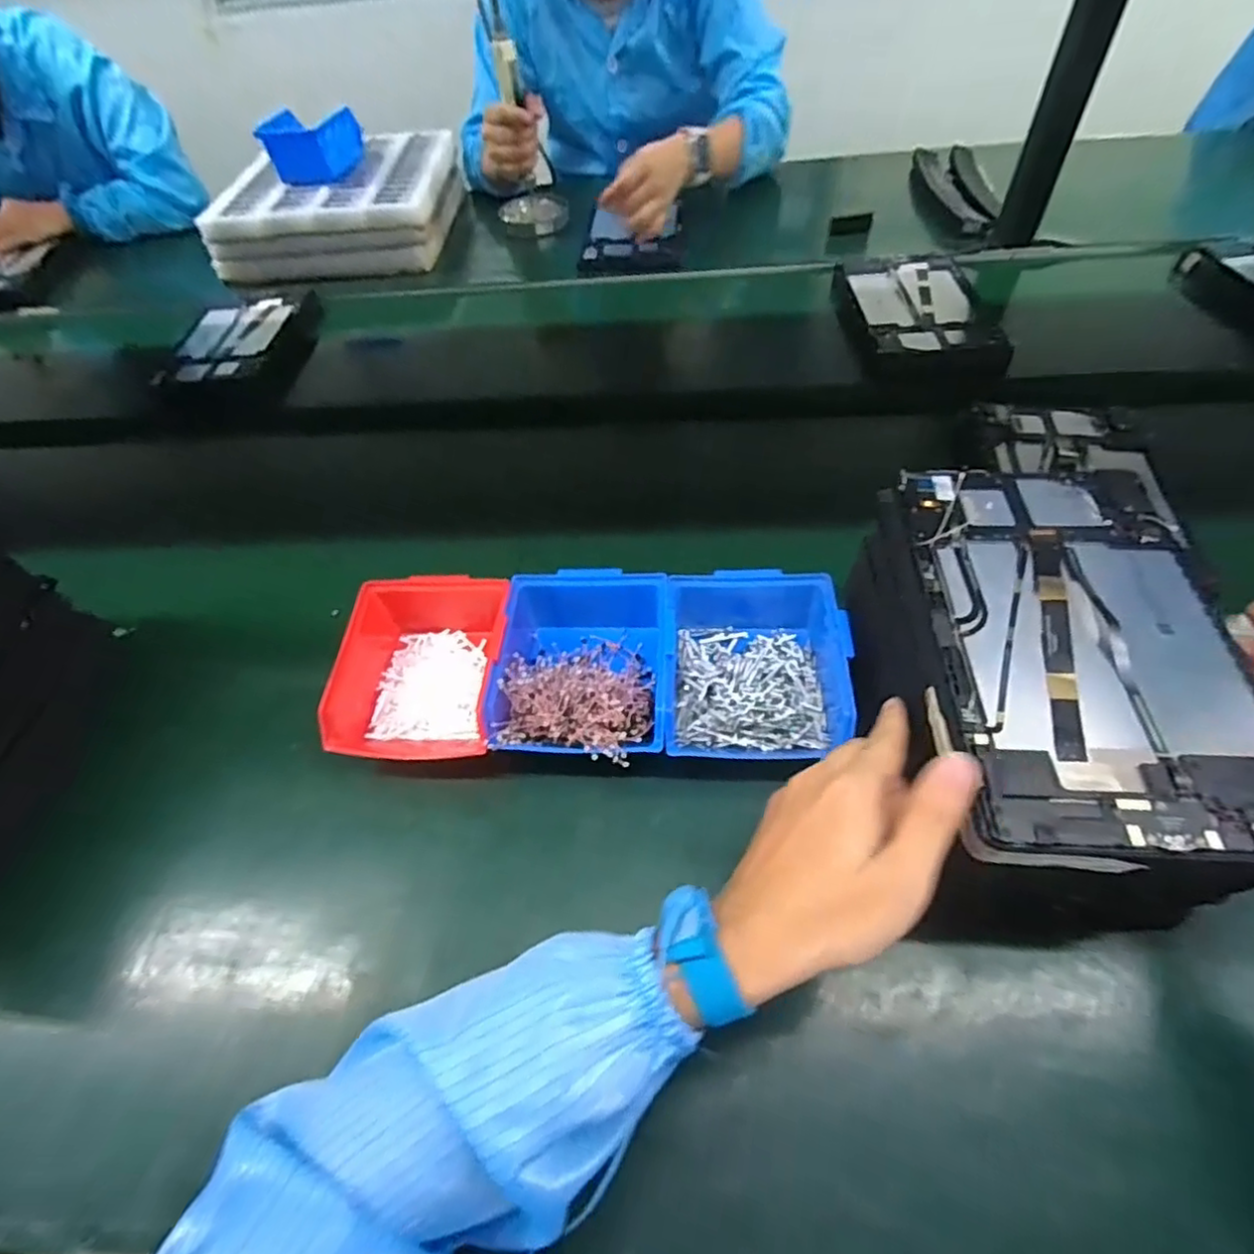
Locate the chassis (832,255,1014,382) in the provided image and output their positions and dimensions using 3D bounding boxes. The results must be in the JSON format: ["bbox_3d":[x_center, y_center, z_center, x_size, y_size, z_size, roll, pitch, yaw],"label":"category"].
[{"bbox_3d":[0.363,-0.390,0.793,0.167,0.033,0.249,-1,52,4],"label":"chassis"}]

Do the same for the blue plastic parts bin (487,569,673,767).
[{"bbox_3d":[-0.031,0.028,0.471,0.125,0.057,0.155,-2,52,3],"label":"blue plastic parts bin"}]

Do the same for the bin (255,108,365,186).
[{"bbox_3d":[-0.490,-0.755,1.002,0.109,0.078,0.121,3,53,7],"label":"bin"}]

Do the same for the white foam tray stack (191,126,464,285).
[{"bbox_3d":[-0.470,-0.711,1.049,0.338,0.095,0.314,-2,52,3],"label":"white foam tray stack"}]

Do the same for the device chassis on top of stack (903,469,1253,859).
[{"bbox_3d":[0.242,0.000,0.339,0.148,0.011,0.238,2,53,6],"label":"device chassis on top of stack"}]

